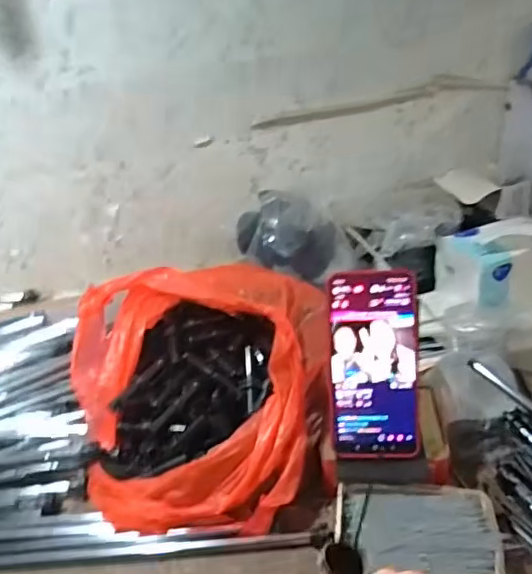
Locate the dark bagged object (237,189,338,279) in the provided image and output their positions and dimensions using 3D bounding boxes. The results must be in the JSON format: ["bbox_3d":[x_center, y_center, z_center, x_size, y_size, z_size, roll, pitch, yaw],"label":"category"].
[{"bbox_3d":[0.025,-0.072,0.764,0.138,0.082,0.070,8,33,23],"label":"dark bagged object"}]

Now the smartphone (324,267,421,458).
[{"bbox_3d":[0.095,0.069,0.509,0.077,0.164,0.009,-2,1,7],"label":"smartphone"}]

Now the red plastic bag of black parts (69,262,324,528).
[{"bbox_3d":[-0.068,0.095,0.579,0.261,0.132,0.244,-5,30,4],"label":"red plastic bag of black parts"}]

